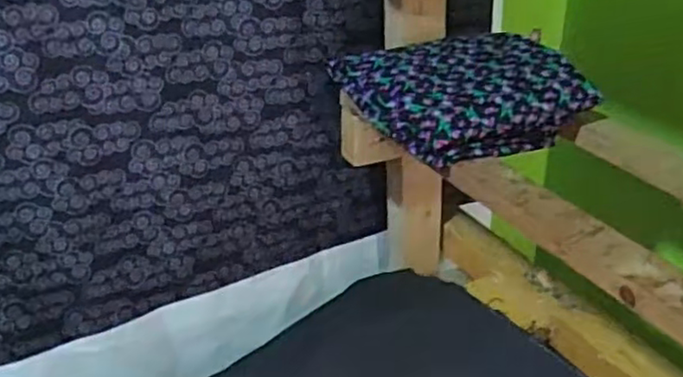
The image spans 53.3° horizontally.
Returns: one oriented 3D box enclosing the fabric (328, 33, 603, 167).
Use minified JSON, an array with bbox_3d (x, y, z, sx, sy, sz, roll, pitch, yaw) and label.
[{"bbox_3d":[0.115,-0.094,0.662,0.185,0.061,0.181,-16,32,-23],"label":"fabric"}]

